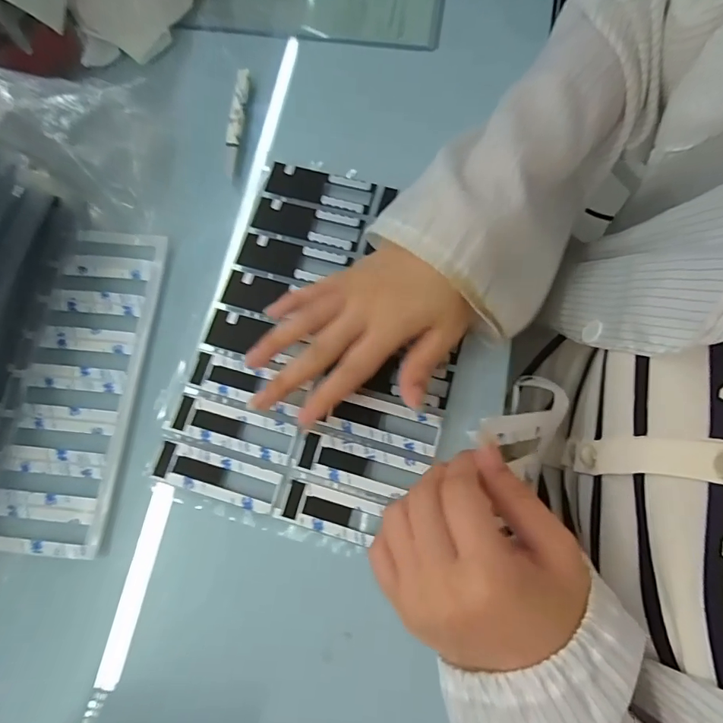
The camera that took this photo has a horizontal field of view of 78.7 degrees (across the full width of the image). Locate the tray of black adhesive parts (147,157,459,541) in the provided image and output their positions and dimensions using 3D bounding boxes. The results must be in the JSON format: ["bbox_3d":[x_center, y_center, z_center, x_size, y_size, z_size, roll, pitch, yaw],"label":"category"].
[{"bbox_3d":[-0.023,-0.018,0.316,0.177,0.011,0.255,14,74,4],"label":"tray of black adhesive parts"}]

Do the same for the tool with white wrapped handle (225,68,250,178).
[{"bbox_3d":[-0.104,-0.199,0.366,0.013,0.004,0.101,3,80,10],"label":"tool with white wrapped handle"}]

